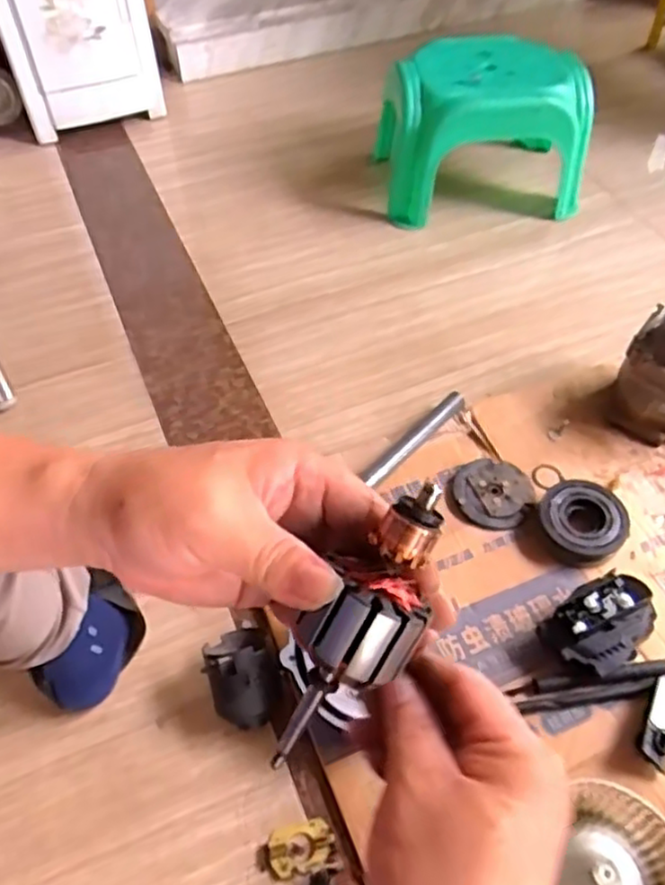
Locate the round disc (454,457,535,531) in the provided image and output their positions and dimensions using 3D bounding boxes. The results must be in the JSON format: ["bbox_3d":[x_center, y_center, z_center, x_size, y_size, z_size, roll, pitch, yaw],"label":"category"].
[{"bbox_3d":[0.207,0.062,0.893,0.093,0.014,0.107,29,58,21],"label":"round disc"}]

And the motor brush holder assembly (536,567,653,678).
[{"bbox_3d":[0.292,0.204,0.758,0.116,0.074,0.087,-31,57,-21],"label":"motor brush holder assembly"}]

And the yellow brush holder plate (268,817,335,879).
[{"bbox_3d":[-0.029,0.389,0.659,0.062,0.010,0.044,-14,53,-10],"label":"yellow brush holder plate"}]

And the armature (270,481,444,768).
[{"bbox_3d":[0.011,0.078,0.269,0.038,0.033,0.128,31,99,20],"label":"armature"}]

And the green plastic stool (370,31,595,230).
[{"bbox_3d":[0.291,-0.606,1.323,0.365,0.226,0.299,-5,52,-3],"label":"green plastic stool"}]

